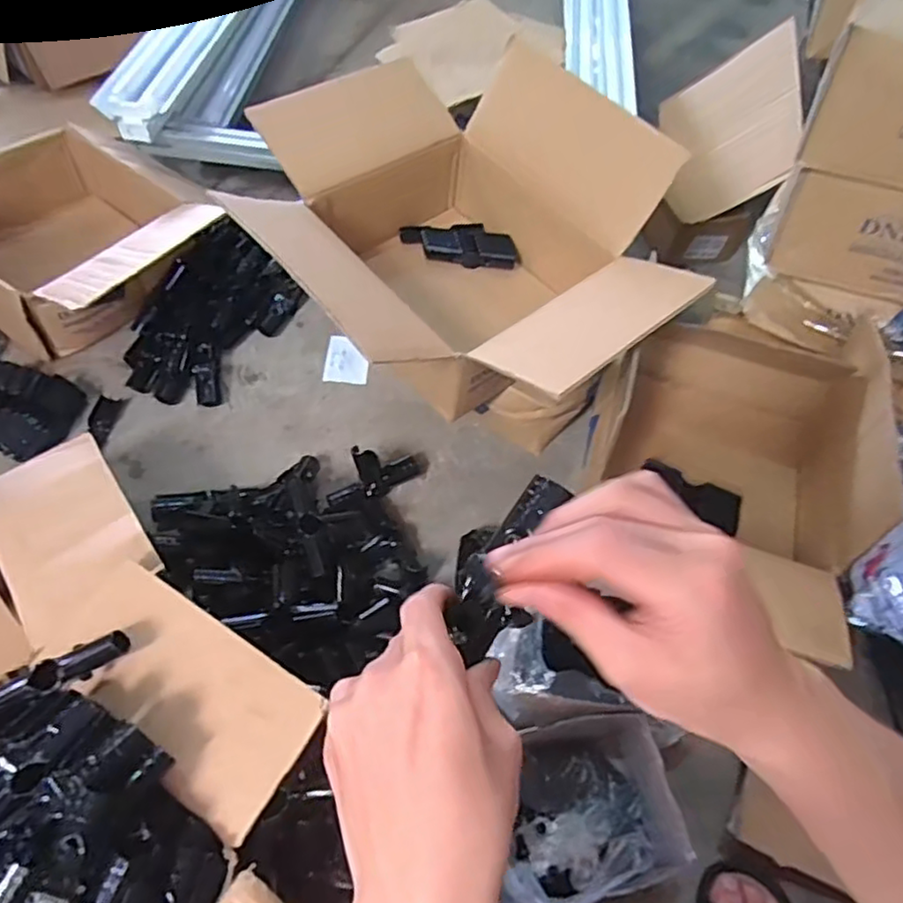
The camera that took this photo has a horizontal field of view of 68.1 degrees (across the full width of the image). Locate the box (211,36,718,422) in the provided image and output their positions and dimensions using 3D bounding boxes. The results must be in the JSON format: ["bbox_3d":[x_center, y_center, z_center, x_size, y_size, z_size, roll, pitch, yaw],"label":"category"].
[{"bbox_3d":[-0.001,-0.238,0.831,0.432,0.264,0.520,-36,66,-26],"label":"box"}]

